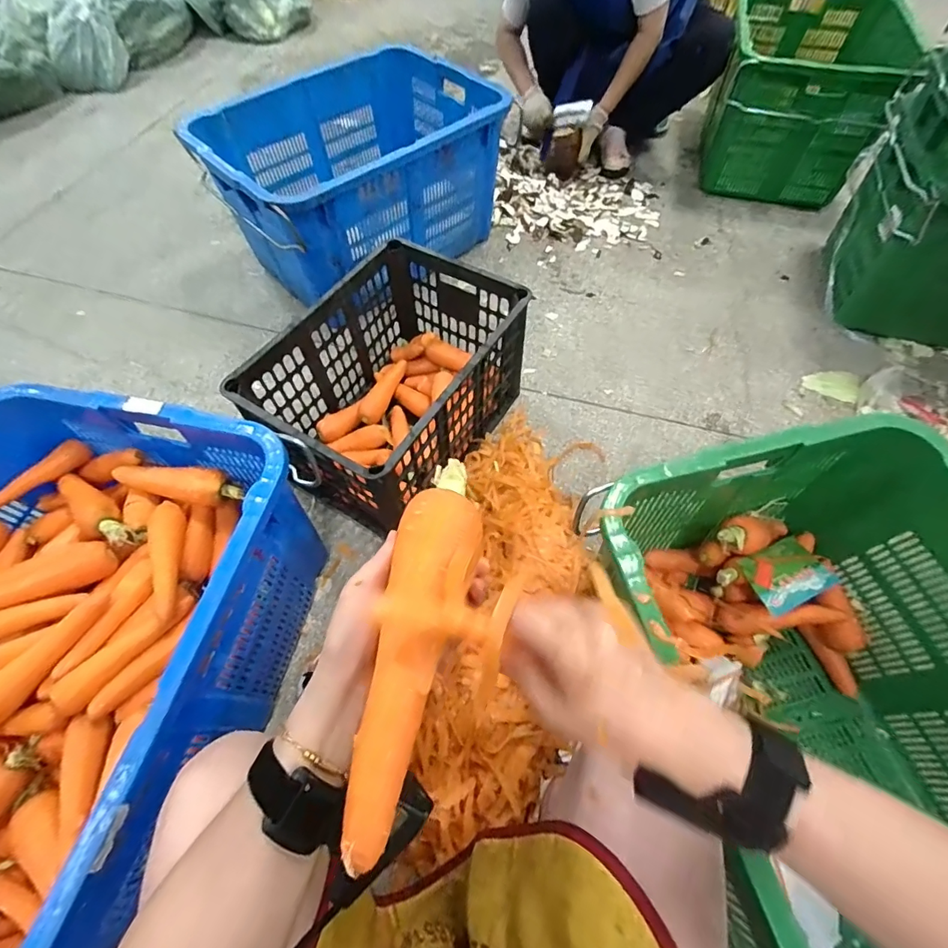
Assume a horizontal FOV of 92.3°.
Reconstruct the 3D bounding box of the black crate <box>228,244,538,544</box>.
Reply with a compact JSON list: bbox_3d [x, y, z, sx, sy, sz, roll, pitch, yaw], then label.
[{"bbox_3d":[-0.149,-0.186,0.925,0.332,0.286,0.499,29,65,16],"label":"black crate"}]

